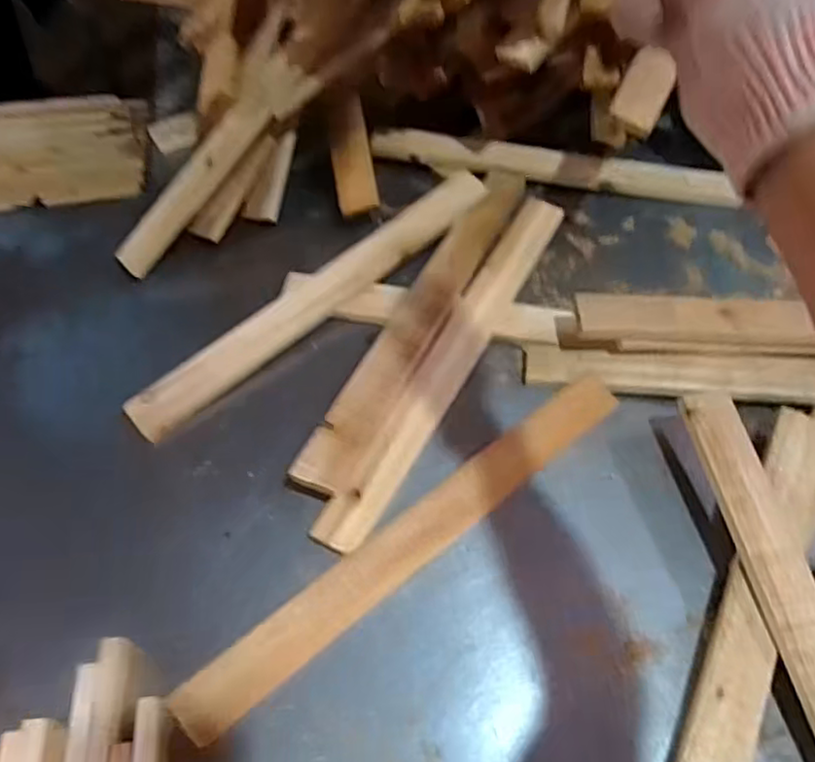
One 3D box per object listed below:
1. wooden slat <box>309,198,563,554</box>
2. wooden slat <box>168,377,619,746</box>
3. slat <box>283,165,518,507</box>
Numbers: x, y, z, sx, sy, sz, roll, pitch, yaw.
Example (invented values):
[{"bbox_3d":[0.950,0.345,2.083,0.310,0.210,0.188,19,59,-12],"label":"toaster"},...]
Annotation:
[{"bbox_3d":[0.054,-0.036,0.728,0.049,0.015,0.504,24,60,17],"label":"wooden slat"},{"bbox_3d":[0.012,0.138,0.609,0.487,0.014,0.053,-35,62,-20],"label":"wooden slat"},{"bbox_3d":[0.021,-0.087,0.758,0.060,0.027,0.504,23,59,16],"label":"slat"}]

